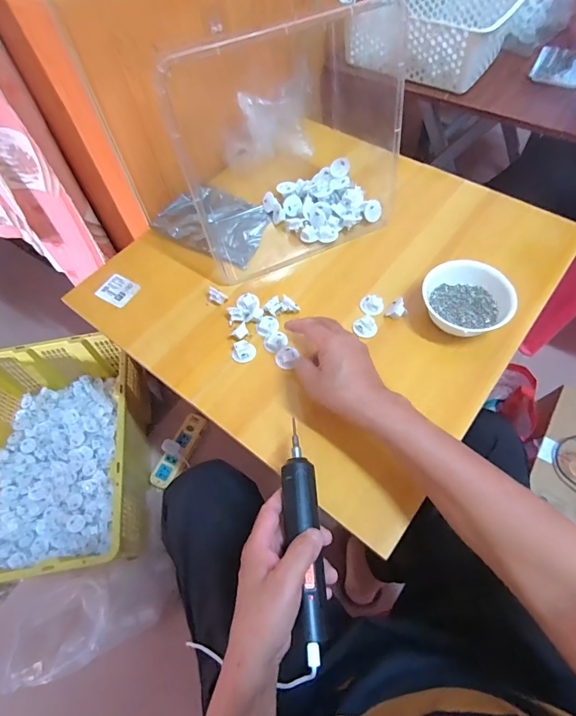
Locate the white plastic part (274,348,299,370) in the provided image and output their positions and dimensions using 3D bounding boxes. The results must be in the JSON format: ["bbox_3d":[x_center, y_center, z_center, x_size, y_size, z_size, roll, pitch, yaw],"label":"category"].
[{"bbox_3d":[-0.003,0.000,0.551,0.029,0.011,0.029,-2,60,3],"label":"white plastic part"}]

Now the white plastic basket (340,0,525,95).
[{"bbox_3d":[0.272,-0.664,0.823,0.305,0.115,0.205,28,66,18],"label":"white plastic basket"}]

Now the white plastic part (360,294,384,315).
[{"bbox_3d":[0.121,-0.076,0.594,0.032,0.017,0.029,14,62,11],"label":"white plastic part"}]

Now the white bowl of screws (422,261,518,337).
[{"bbox_3d":[0.245,-0.078,0.561,0.096,0.054,0.107,-9,60,-2],"label":"white bowl of screws"}]

